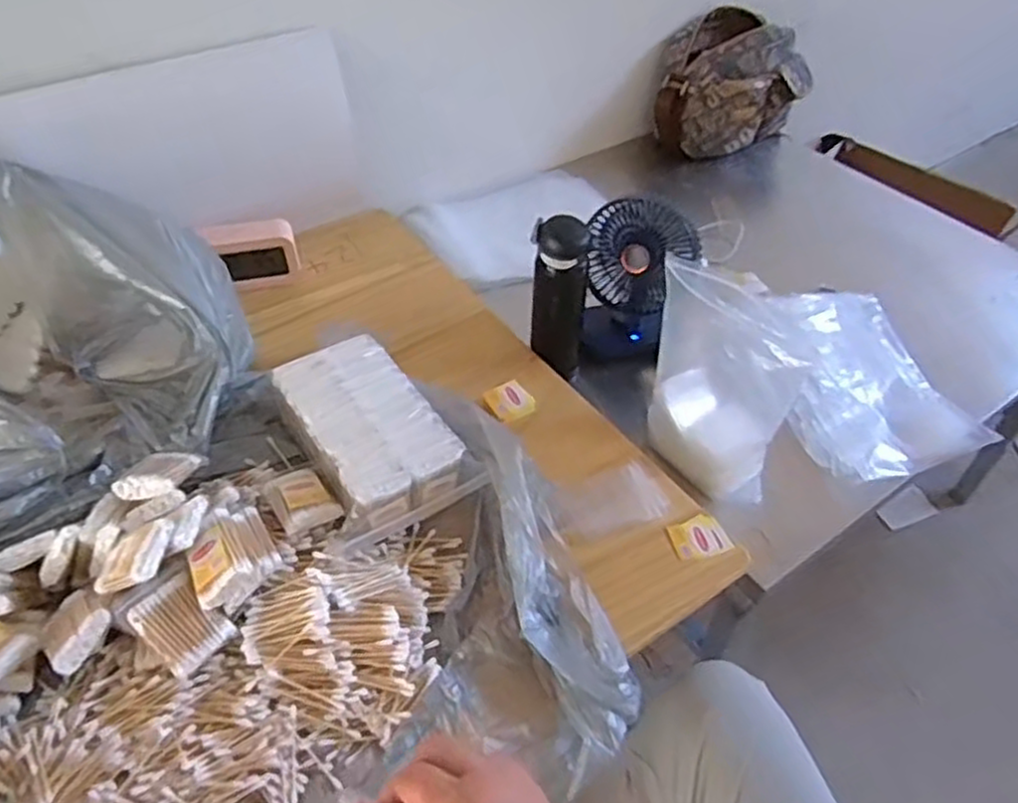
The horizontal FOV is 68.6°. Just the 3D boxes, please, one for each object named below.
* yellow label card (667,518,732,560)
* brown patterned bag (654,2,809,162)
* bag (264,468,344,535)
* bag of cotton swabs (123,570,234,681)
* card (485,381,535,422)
[{"bbox_3d":[0.193,0.139,0.755,0.057,0.011,0.041,-12,60,-17],"label":"yellow label card"},{"bbox_3d":[0.410,-0.582,1.380,0.286,0.197,0.138,-20,49,-19],"label":"brown patterned bag"},{"bbox_3d":[-0.199,0.095,0.719,0.055,0.023,0.073,-26,51,-23],"label":"bag"},{"bbox_3d":[-0.271,0.186,0.620,0.072,0.019,0.058,42,51,14],"label":"bag of cotton swabs"},{"bbox_3d":[0.003,0.000,0.860,0.057,0.006,0.045,-26,78,-35],"label":"card"}]

